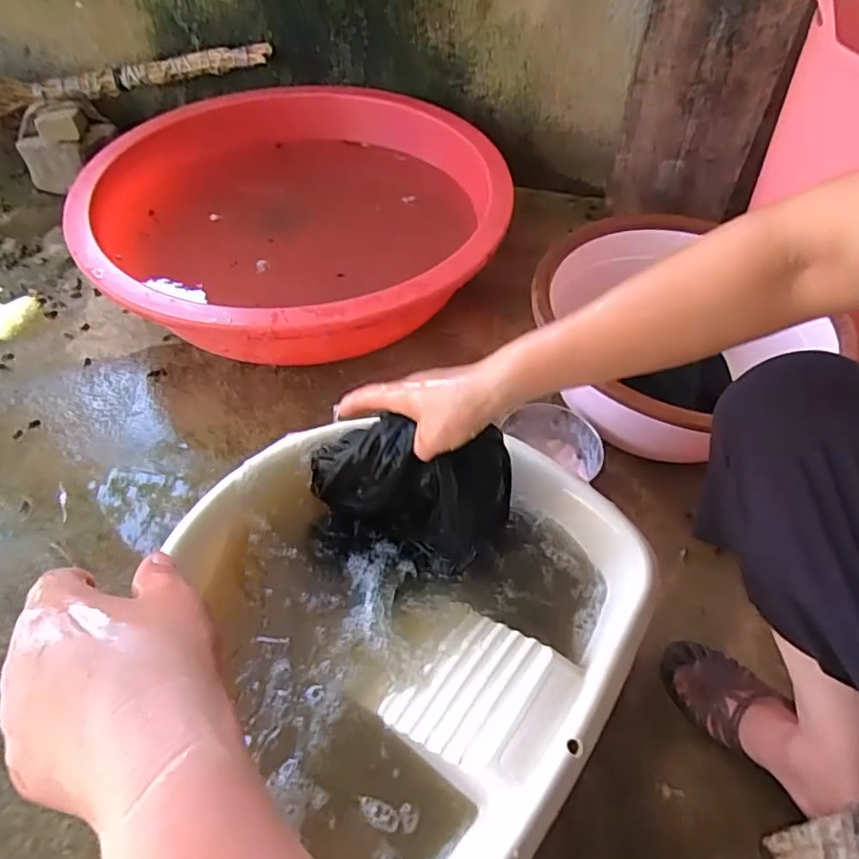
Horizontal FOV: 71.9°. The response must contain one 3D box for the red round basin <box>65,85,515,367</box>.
[{"bbox_3d":[-0.208,-0.342,0.998,0.642,0.175,0.651,1,53,-1],"label":"red round basin"}]

